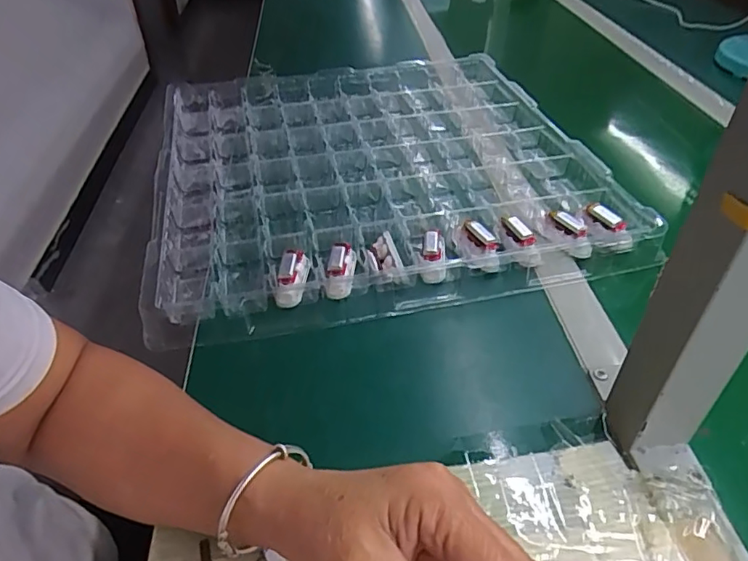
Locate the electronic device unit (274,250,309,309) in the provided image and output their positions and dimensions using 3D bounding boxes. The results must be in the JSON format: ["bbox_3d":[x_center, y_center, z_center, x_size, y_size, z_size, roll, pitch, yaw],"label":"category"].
[{"bbox_3d":[-0.071,-0.004,0.469,0.025,0.027,0.051,0,41,0],"label":"electronic device unit"}]

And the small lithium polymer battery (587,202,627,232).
[{"bbox_3d":[0.220,-0.060,0.516,0.014,0.009,0.044,-15,43,-16],"label":"small lithium polymer battery"}]

